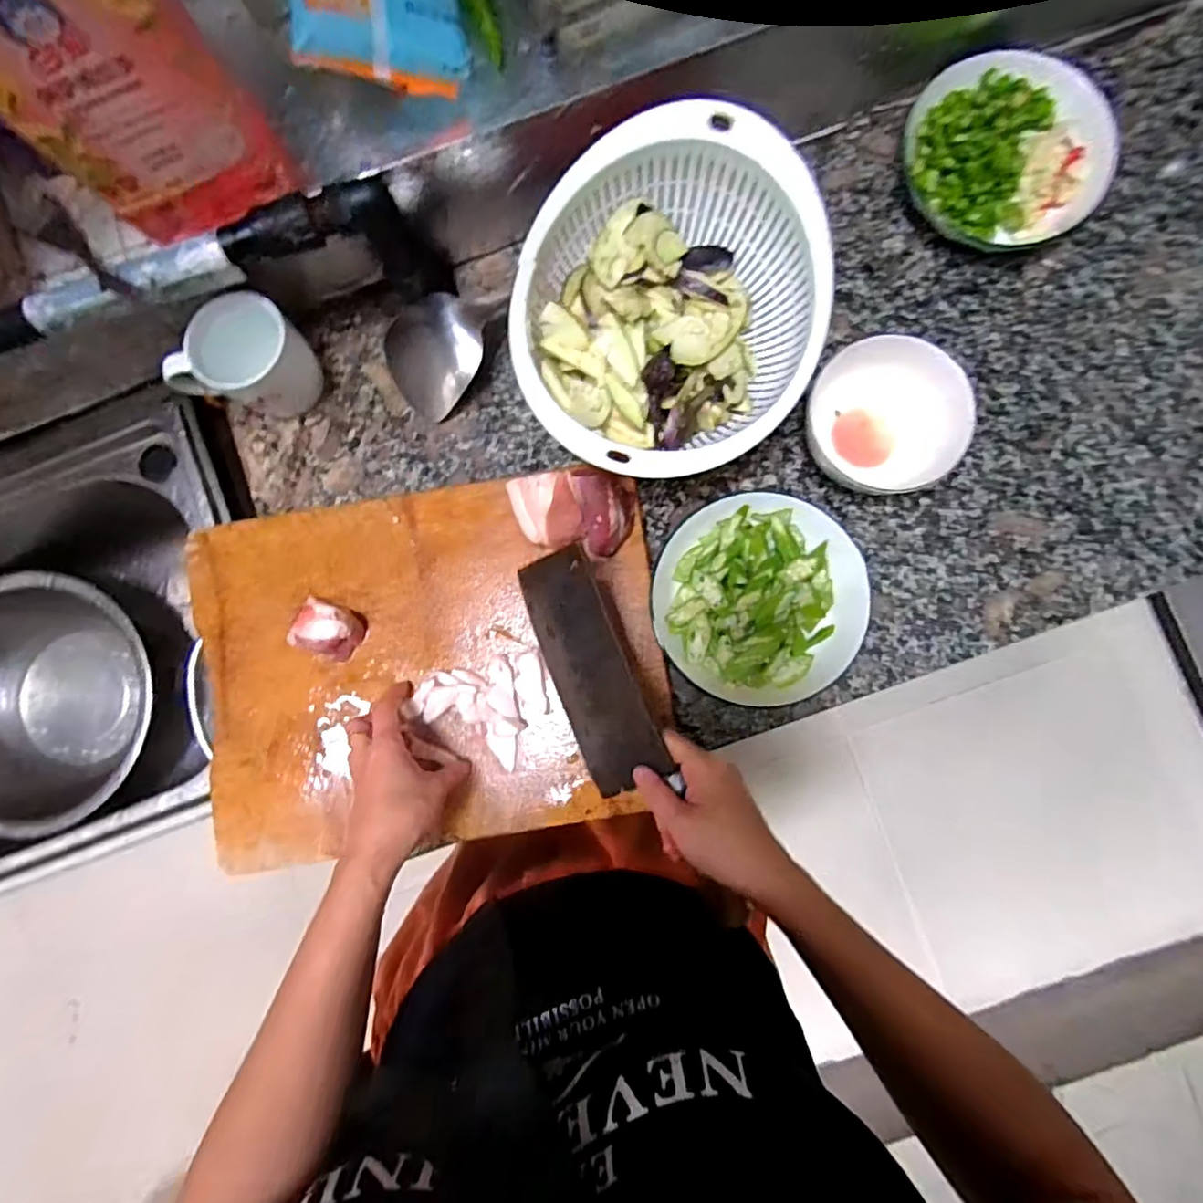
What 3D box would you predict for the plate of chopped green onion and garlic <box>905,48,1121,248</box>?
[{"bbox_3d":[0.353,-0.392,0.527,0.175,0.042,0.154,38,89,4],"label":"plate of chopped green onion and garlic"}]

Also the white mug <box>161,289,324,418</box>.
[{"bbox_3d":[-0.298,-0.194,0.512,0.108,0.084,0.076,-42,86,-1],"label":"white mug"}]

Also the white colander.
[{"bbox_3d":[0.056,-0.226,0.492,0.240,0.111,0.249,0,85,2],"label":"white colander"}]

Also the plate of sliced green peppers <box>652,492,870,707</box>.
[{"bbox_3d":[0.131,-0.004,0.505,0.168,0.050,0.171,0,87,2],"label":"plate of sliced green peppers"}]

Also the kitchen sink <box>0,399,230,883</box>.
[{"bbox_3d":[-0.583,0.061,0.663,0.532,0.226,0.396,-22,85,0],"label":"kitchen sink"}]

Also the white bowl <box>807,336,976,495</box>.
[{"bbox_3d":[0.238,-0.157,0.507,0.104,0.061,0.130,-12,86,2],"label":"white bowl"}]

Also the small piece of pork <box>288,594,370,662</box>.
[{"bbox_3d":[-0.229,0.024,0.504,0.049,0.026,0.044,24,88,3],"label":"small piece of pork"}]

